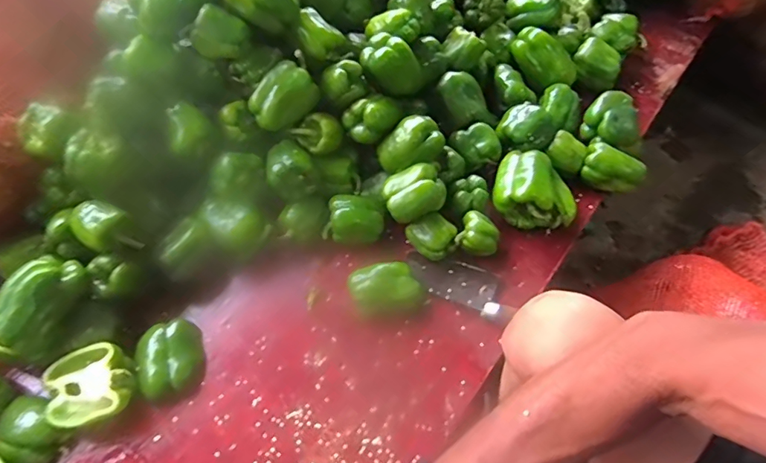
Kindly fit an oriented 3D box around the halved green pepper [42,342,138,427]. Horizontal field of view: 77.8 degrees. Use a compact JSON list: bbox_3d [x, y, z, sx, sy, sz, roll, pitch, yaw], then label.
[{"bbox_3d":[-0.340,0.184,0.554,0.096,0.056,0.082,-12,55,-8],"label":"halved green pepper"}]

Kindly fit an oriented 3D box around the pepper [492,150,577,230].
[{"bbox_3d":[0.224,-0.066,0.712,0.121,0.078,0.106,5,54,4],"label":"pepper"}]

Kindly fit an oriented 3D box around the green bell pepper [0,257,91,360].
[{"bbox_3d":[-0.401,0.082,0.554,0.071,0.067,0.115,31,60,21],"label":"green bell pepper"}]

